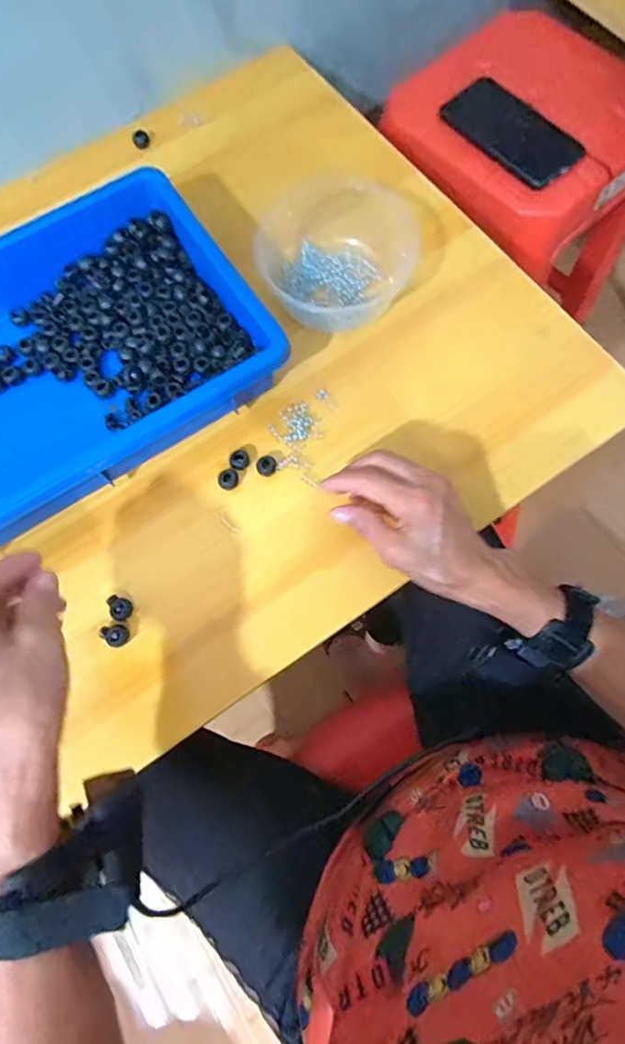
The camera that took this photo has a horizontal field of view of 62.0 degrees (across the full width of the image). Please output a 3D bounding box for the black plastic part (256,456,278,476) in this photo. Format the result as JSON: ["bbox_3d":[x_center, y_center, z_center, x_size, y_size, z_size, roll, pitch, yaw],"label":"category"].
[{"bbox_3d":[-0.038,-0.047,0.431,0.017,0.006,0.016,0,72,1],"label":"black plastic part"}]

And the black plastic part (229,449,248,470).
[{"bbox_3d":[-0.061,-0.052,0.434,0.016,0.009,0.016,0,72,1],"label":"black plastic part"}]

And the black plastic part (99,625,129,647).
[{"bbox_3d":[-0.153,0.087,0.402,0.021,0.008,0.016,16,73,6],"label":"black plastic part"}]

